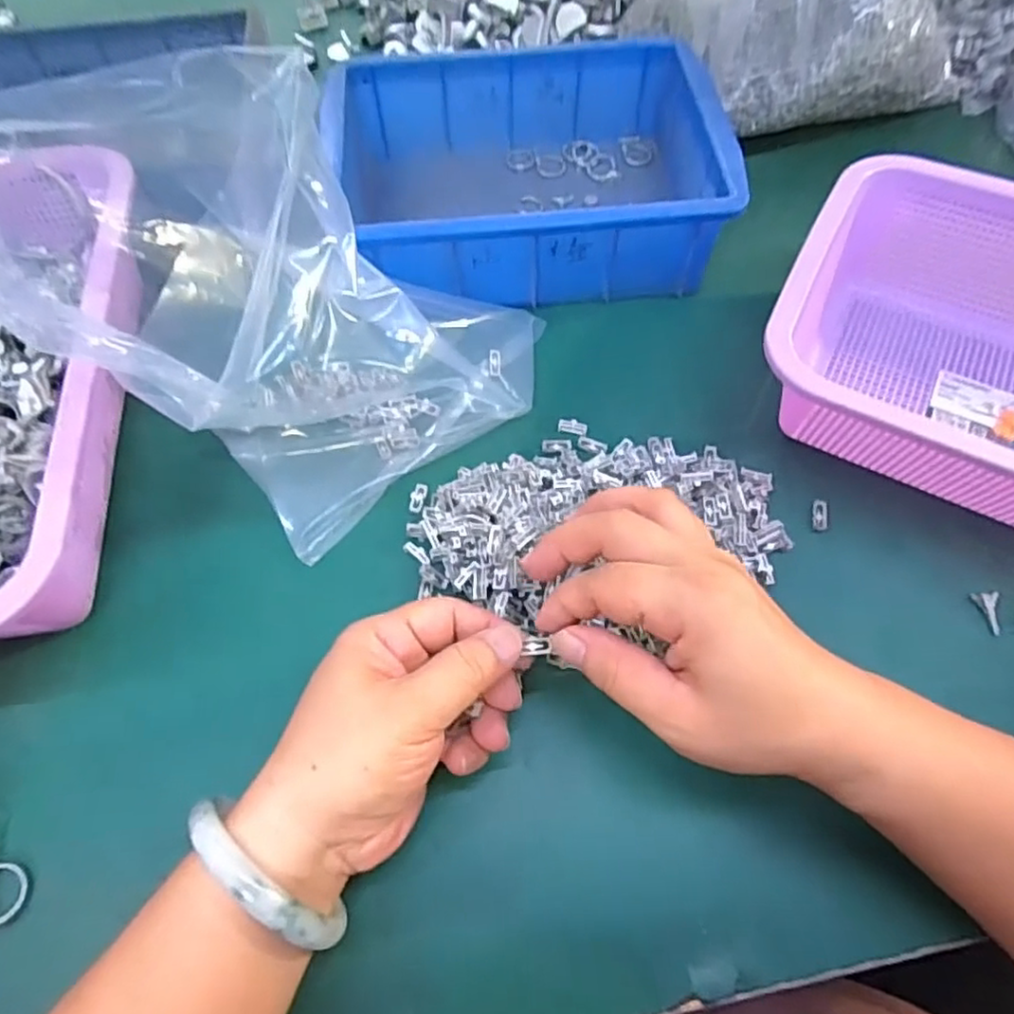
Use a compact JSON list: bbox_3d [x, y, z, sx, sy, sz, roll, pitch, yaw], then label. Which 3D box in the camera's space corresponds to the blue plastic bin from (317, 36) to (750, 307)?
[{"bbox_3d":[0.012,-0.218,0.427,0.239,0.072,0.172,-4,62,-2],"label":"blue plastic bin"}]

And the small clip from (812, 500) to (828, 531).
[{"bbox_3d":[0.166,0.003,0.343,0.008,0.004,0.017,11,62,5],"label":"small clip"}]

